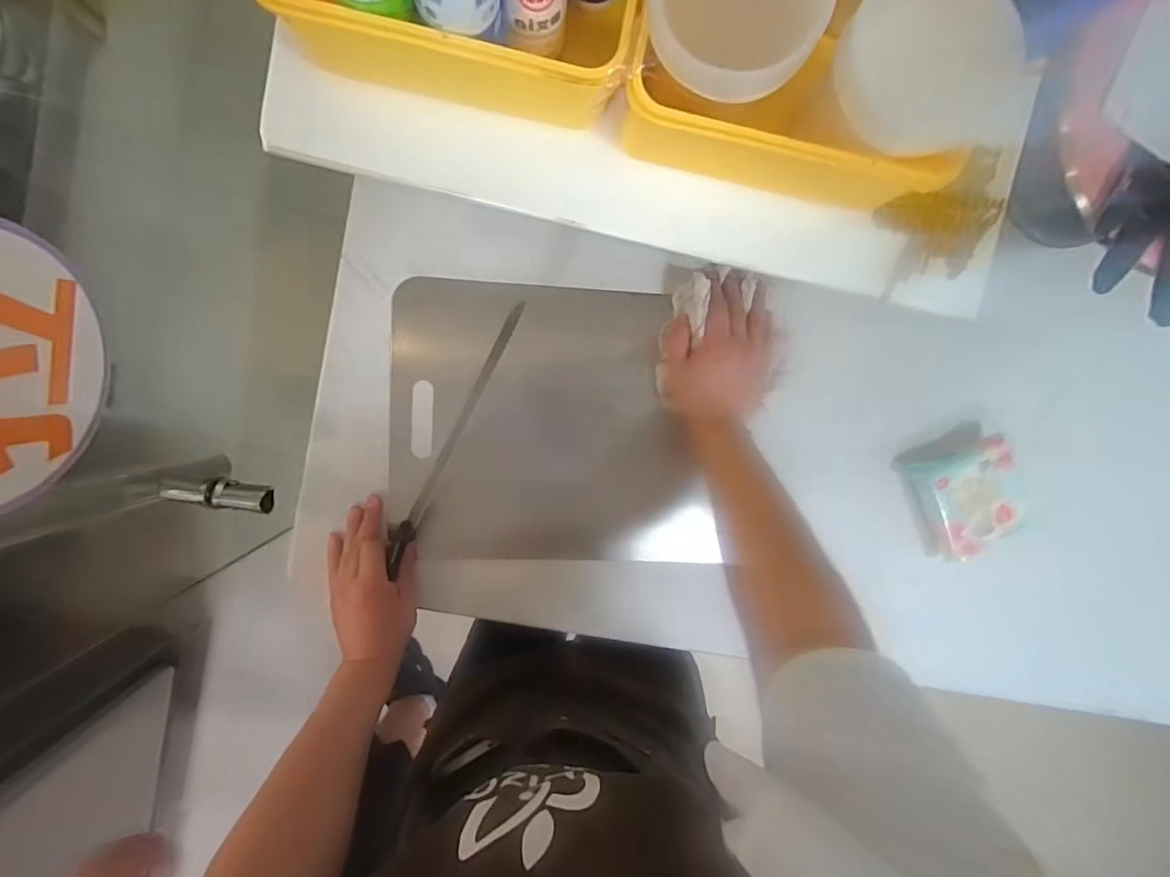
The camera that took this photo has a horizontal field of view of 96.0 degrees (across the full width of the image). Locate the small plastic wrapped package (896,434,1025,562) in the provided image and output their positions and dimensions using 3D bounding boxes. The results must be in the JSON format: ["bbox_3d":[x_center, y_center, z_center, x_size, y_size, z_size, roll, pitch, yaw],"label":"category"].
[{"bbox_3d":[0.444,0.067,0.612,0.109,0.039,0.132,-24,97,-3],"label":"small plastic wrapped package"}]

